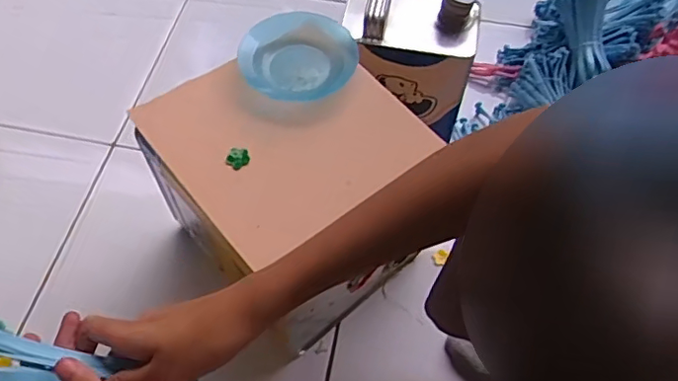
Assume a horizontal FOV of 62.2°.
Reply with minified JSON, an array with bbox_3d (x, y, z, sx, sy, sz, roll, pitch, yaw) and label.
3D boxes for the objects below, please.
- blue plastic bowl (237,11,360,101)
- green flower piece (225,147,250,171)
[{"bbox_3d":[-0.042,-0.149,0.614,0.120,0.038,0.116,1,59,-1],"label":"blue plastic bowl"},{"bbox_3d":[-0.102,-0.033,0.569,0.021,0.004,0.023,2,80,-10],"label":"green flower piece"}]

